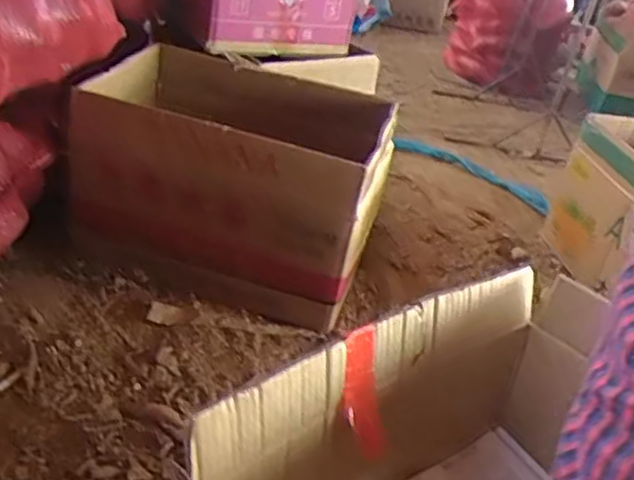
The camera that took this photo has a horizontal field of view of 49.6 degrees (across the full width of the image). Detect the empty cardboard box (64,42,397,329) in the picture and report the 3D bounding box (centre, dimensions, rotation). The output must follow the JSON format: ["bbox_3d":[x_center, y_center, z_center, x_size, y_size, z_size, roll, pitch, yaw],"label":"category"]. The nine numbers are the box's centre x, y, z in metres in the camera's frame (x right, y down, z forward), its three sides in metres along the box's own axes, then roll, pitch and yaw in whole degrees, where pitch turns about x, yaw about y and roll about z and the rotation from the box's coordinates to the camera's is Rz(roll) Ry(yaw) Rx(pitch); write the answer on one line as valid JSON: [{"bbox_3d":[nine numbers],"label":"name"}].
[{"bbox_3d":[-0.115,-0.123,1.142,0.442,0.284,0.442,13,29,5],"label":"empty cardboard box"}]

